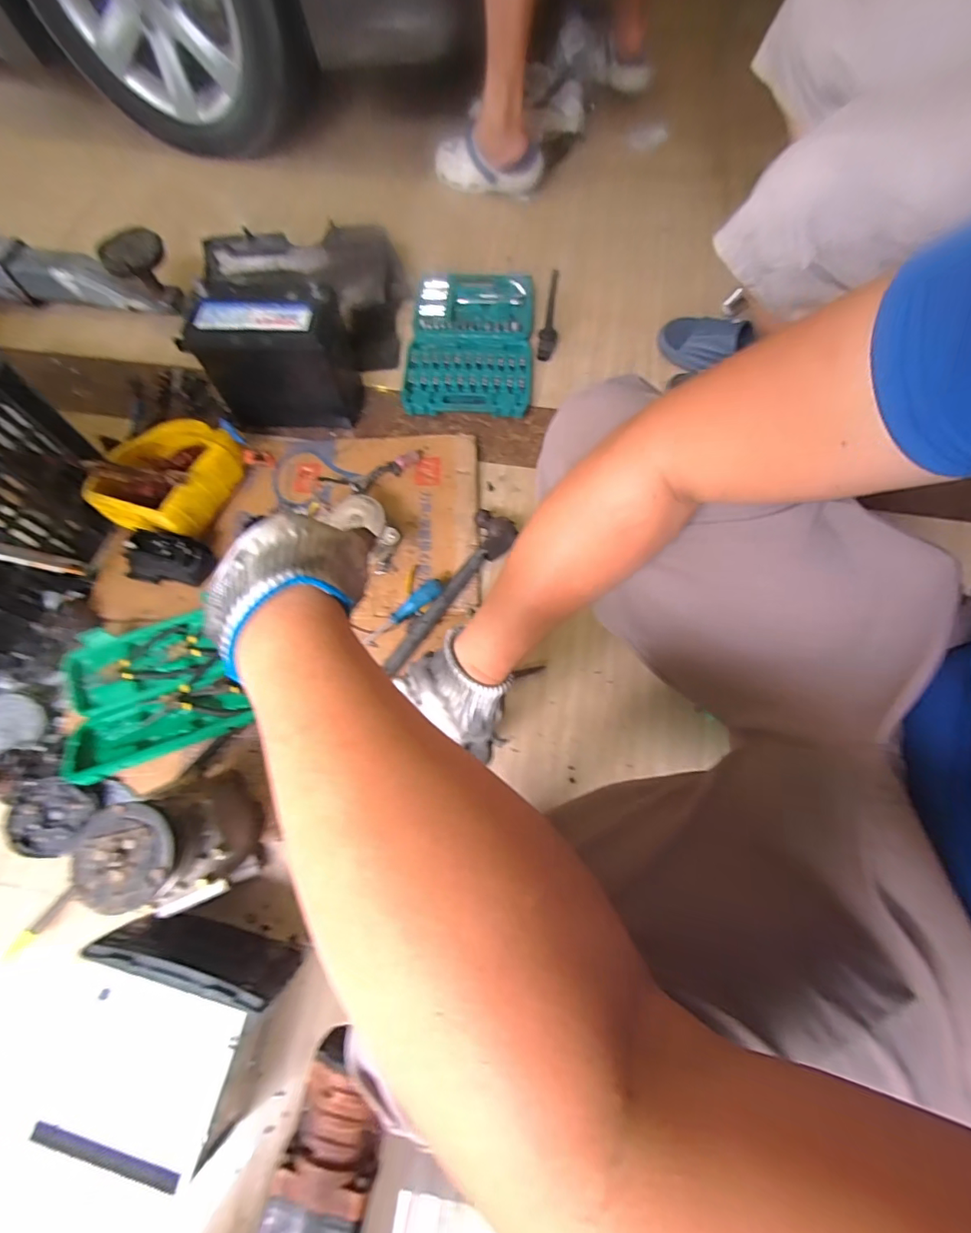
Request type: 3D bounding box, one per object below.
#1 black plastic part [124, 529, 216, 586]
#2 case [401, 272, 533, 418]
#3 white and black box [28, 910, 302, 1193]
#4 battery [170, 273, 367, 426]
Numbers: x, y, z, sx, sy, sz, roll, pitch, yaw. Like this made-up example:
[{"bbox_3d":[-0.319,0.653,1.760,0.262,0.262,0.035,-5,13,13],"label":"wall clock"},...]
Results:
[{"bbox_3d":[-0.510,-0.091,0.786,0.119,0.059,0.078,7,69,4],"label":"black plastic part"},{"bbox_3d":[-0.029,-0.592,1.036,0.251,0.036,0.423,3,68,2],"label":"case"},{"bbox_3d":[-0.355,0.471,0.549,0.203,0.103,0.198,14,69,6],"label":"white and black box"},{"bbox_3d":[-0.368,-0.475,0.878,0.238,0.195,0.144,-2,68,0],"label":"battery"}]

